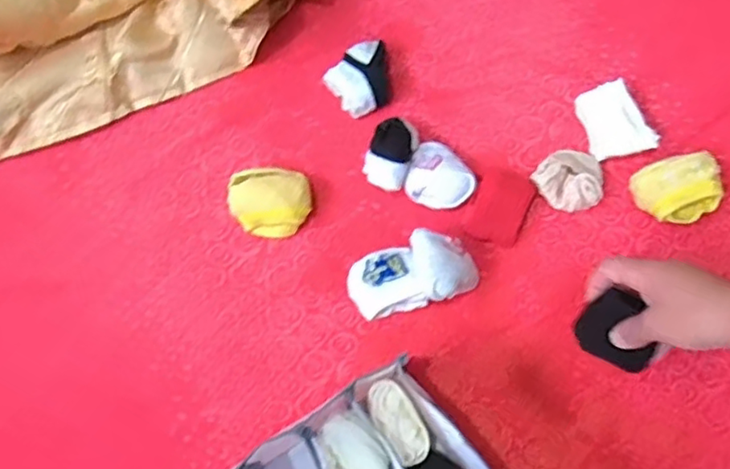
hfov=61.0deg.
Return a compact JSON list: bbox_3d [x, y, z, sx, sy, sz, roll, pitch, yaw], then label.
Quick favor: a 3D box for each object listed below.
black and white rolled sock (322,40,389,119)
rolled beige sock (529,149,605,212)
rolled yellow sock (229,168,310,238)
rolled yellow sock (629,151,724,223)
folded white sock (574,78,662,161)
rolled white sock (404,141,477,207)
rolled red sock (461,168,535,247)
[{"bbox_3d":[-0.001,-0.167,0.661,0.070,0.039,0.065,-1,73,2],"label":"black and white rolled sock"},{"bbox_3d":[0.209,-0.055,0.625,0.062,0.029,0.064,-40,76,-10],"label":"rolled beige sock"},{"bbox_3d":[-0.094,-0.034,0.624,0.082,0.038,0.072,-9,73,-1],"label":"rolled yellow sock"},{"bbox_3d":[0.303,-0.041,0.603,0.078,0.049,0.057,-15,73,-3],"label":"rolled yellow sock"},{"bbox_3d":[0.253,-0.113,0.634,0.050,0.035,0.080,-20,73,-4],"label":"folded white sock"},{"bbox_3d":[0.078,-0.061,0.628,0.066,0.031,0.063,-1,73,2],"label":"rolled white sock"},{"bbox_3d":[0.133,-0.032,0.612,0.056,0.021,0.078,24,75,9],"label":"rolled red sock"}]

